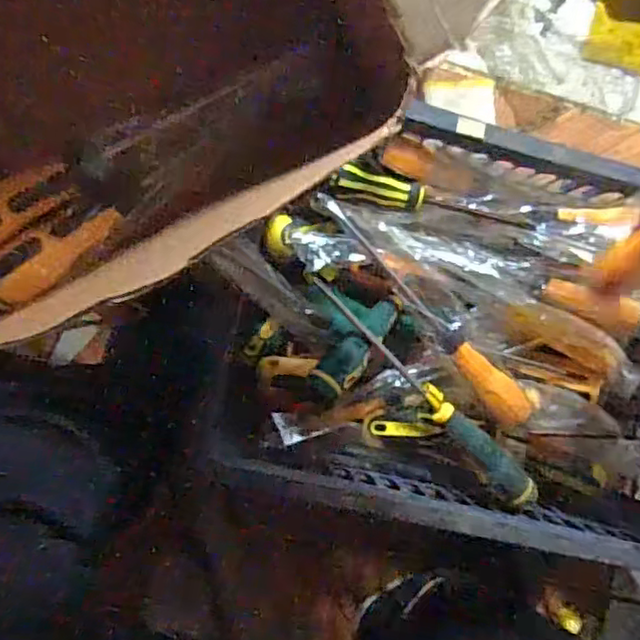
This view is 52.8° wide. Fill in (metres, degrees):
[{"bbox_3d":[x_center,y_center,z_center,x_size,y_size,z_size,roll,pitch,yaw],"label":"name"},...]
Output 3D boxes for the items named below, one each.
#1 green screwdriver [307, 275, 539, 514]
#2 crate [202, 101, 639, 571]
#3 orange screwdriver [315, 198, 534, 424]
[{"bbox_3d":[0.086,0.062,0.522,0.256,0.034,0.027,45,85,-4],"label":"green screwdriver"},{"bbox_3d":[0.136,0.017,0.520,0.422,0.091,0.313,16,87,-6],"label":"crate"},{"bbox_3d":[0.087,-0.009,0.525,0.029,0.025,0.242,-41,94,-6],"label":"orange screwdriver"}]

